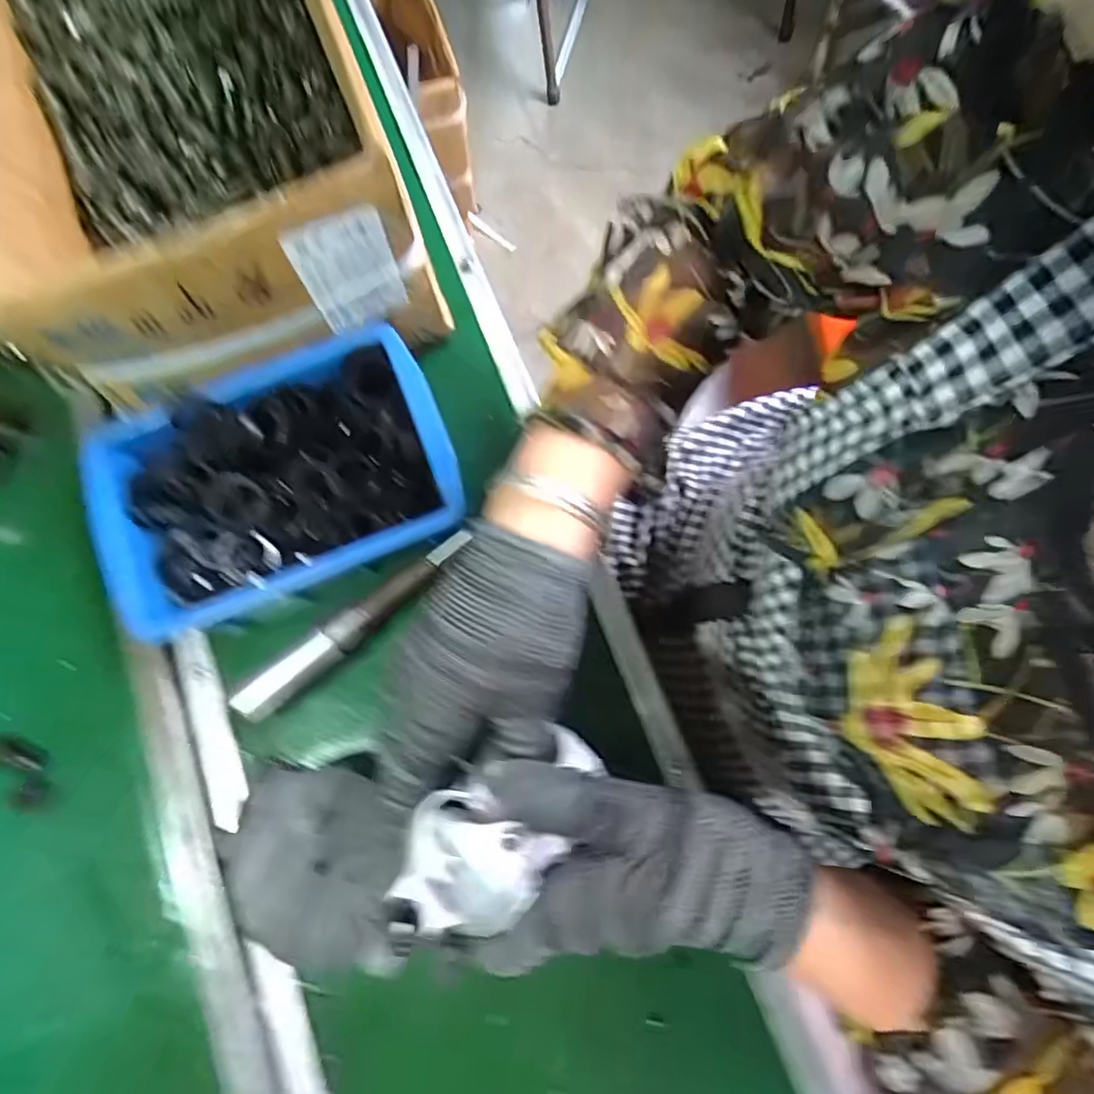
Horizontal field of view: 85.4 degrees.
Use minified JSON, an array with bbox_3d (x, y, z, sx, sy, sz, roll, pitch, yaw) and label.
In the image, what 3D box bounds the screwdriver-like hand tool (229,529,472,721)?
[{"bbox_3d":[-0.119,0.049,0.369,0.163,0.015,0.019,-38,80,-8],"label":"screwdriver-like hand tool"}]

